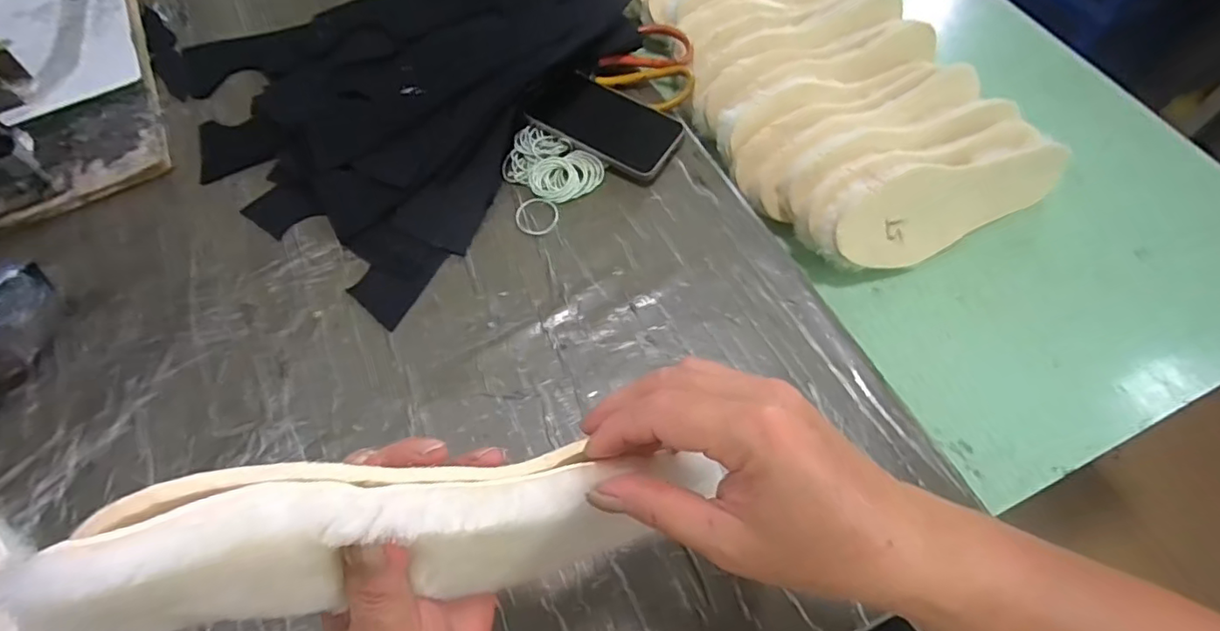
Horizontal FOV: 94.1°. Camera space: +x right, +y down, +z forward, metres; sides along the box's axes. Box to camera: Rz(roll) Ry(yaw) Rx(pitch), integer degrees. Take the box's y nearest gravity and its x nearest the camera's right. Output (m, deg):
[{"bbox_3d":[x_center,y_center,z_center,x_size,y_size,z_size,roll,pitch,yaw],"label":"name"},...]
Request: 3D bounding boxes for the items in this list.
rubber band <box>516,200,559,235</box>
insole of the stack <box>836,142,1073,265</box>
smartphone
[{"bbox_3d":[-0.071,-0.096,0.550,0.042,0.005,0.040,-1,63,2],"label":"rubber band"},{"bbox_3d":[0.325,-0.102,0.536,0.261,0.083,0.012,-16,25,-17],"label":"insole of the stack"},{"bbox_3d":[-0.008,-0.197,0.572,0.155,0.013,0.077,31,69,17],"label":"smartphone"}]

